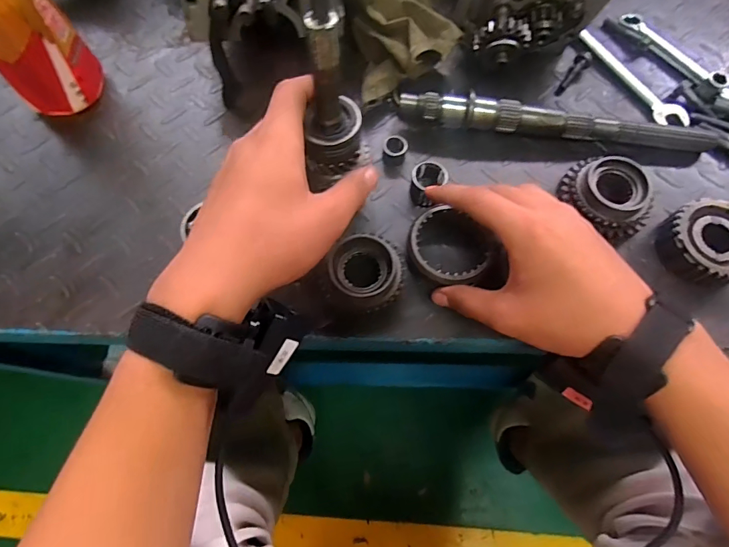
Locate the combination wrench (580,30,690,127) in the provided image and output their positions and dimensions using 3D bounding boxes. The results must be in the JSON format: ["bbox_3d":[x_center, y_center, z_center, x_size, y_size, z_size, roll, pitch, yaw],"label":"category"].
[{"bbox_3d":[0.263,-0.193,0.424,0.023,0.009,0.136,-35,74,-11],"label":"combination wrench"}]

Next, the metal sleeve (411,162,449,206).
[{"bbox_3d":[0.054,-0.078,0.371,0.029,0.027,0.029,-39,76,-12],"label":"metal sleeve"}]

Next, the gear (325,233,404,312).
[{"bbox_3d":[0.002,0.000,0.339,0.060,0.029,0.062,1,70,1],"label":"gear"}]

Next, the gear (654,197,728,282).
[{"bbox_3d":[0.286,-0.026,0.355,0.066,0.028,0.067,-19,71,-6],"label":"gear"}]

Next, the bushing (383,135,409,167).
[{"bbox_3d":[0.028,-0.111,0.390,0.022,0.019,0.022,0,70,0],"label":"bushing"}]

